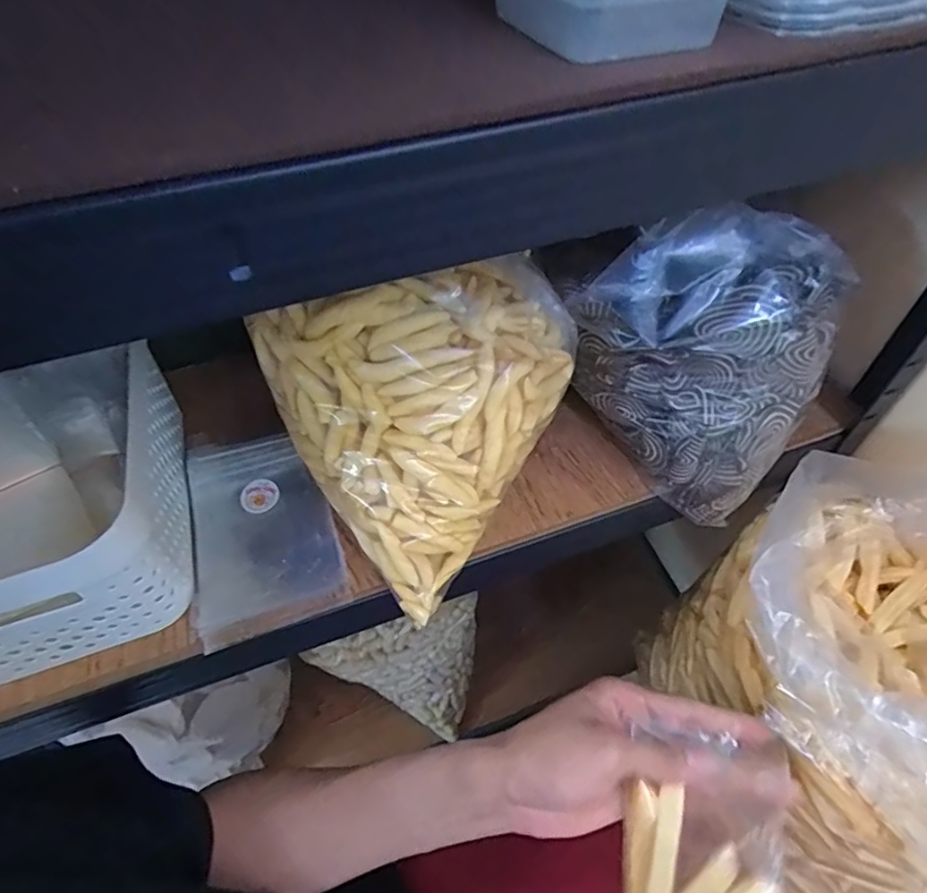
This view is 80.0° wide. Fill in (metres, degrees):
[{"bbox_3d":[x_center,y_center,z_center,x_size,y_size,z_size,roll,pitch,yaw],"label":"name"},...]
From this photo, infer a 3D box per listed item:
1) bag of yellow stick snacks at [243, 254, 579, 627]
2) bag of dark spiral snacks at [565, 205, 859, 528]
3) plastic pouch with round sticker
[{"bbox_3d":[-0.008,-0.034,0.390,0.204,0.168,0.159,-32,57,-21],"label":"bag of yellow stick snacks"},{"bbox_3d":[0.180,-0.067,0.412,0.149,0.177,0.132,36,62,27],"label":"bag of dark spiral snacks"},{"bbox_3d":[-0.158,0.059,0.422,0.102,0.016,0.162,-22,54,-14],"label":"plastic pouch with round sticker"}]

